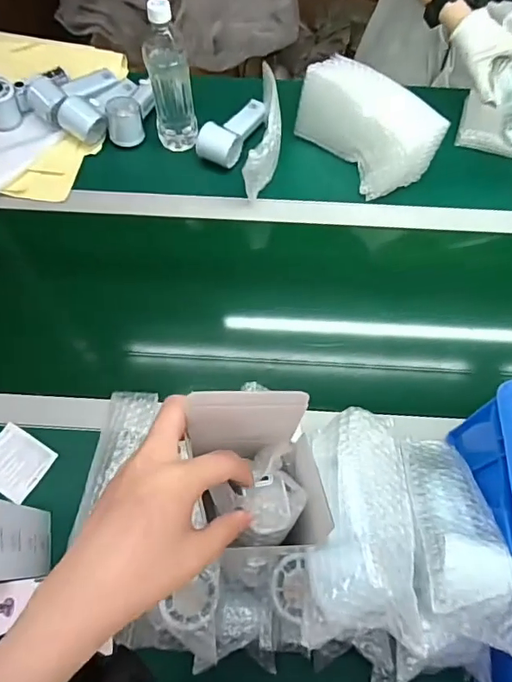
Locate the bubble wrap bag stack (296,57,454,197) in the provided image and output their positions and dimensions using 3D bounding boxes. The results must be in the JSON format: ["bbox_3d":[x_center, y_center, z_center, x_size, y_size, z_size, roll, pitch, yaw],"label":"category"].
[{"bbox_3d":[0.168,-0.330,0.756,0.092,0.118,0.215,-39,71,-16],"label":"bubble wrap bag stack"}]

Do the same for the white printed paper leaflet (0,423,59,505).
[{"bbox_3d":[-0.295,0.148,0.593,0.073,0.014,0.069,30,68,13],"label":"white printed paper leaflet"}]

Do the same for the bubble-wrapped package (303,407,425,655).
[{"bbox_3d":[0.092,0.149,0.428,0.087,0.051,0.209,8,44,3],"label":"bubble-wrapped package"}]

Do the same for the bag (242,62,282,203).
[{"bbox_3d":[0.019,-0.329,0.738,0.045,0.126,0.184,11,66,4],"label":"bag"}]

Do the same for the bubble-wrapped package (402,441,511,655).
[{"bbox_3d":[0.181,0.172,0.456,0.079,0.054,0.198,6,31,2],"label":"bubble-wrapped package"}]

